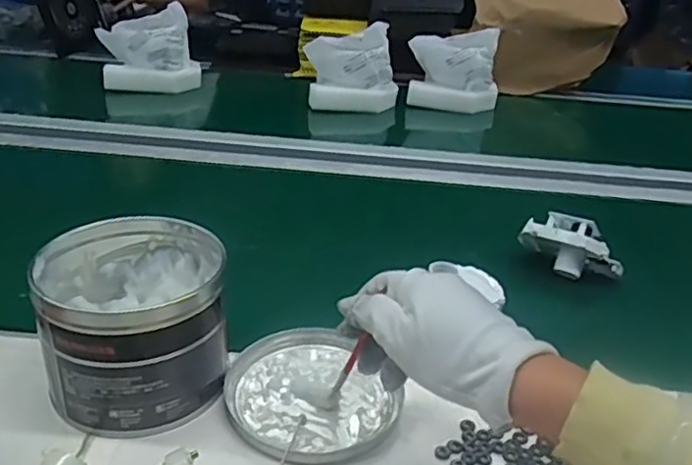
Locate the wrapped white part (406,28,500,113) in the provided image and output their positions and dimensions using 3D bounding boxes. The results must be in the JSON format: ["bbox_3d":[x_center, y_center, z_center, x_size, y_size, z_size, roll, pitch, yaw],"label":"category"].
[{"bbox_3d":[0.205,-0.308,1.188,0.168,0.127,0.139,10,28,9],"label":"wrapped white part"}]

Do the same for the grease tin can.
[{"bbox_3d":[-0.155,0.059,0.464,0.126,0.102,0.134,-8,30,-21],"label":"grease tin can"}]

